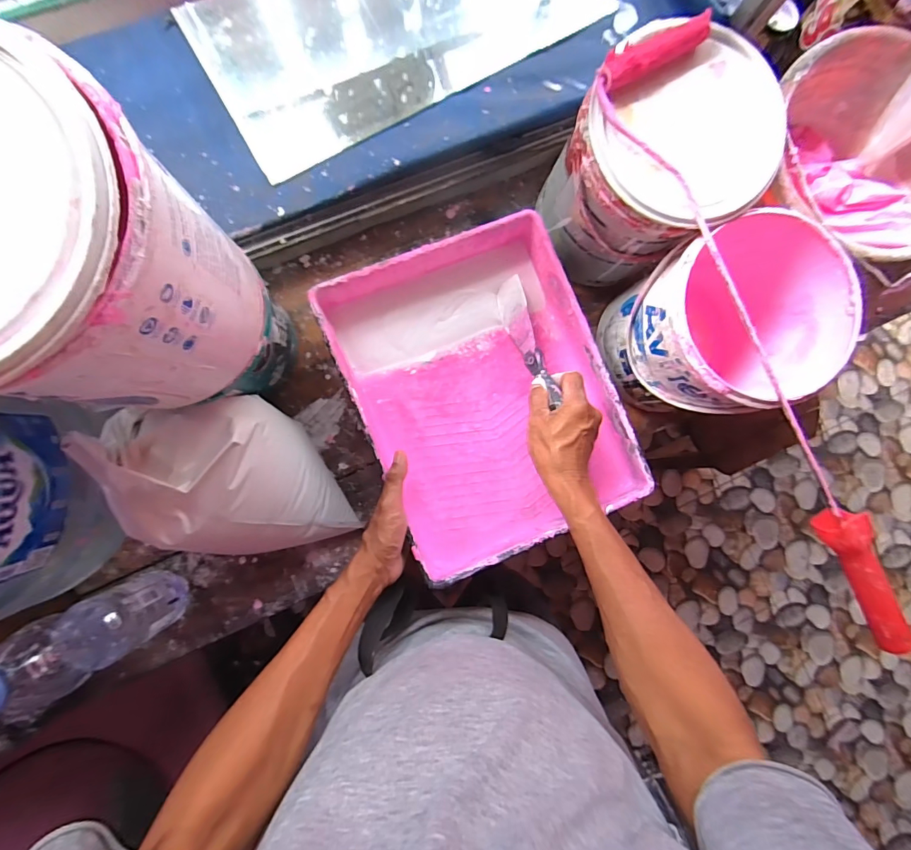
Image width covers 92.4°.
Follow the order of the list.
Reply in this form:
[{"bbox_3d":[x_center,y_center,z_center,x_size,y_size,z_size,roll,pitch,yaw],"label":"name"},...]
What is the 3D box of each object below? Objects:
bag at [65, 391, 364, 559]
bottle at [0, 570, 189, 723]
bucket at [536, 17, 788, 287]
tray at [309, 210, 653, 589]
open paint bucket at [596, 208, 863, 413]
[{"bbox_3d":[-0.237,0.061,0.467,0.210,0.161,0.173,-10,90,-5],"label":"bag"},{"bbox_3d":[-0.339,0.198,0.414,0.053,0.246,0.070,-28,92,-4],"label":"bottle"},{"bbox_3d":[0.201,-0.264,0.460,0.165,0.164,0.165,0,89,-5],"label":"bucket"},{"bbox_3d":[0.033,-0.039,0.514,0.274,0.085,0.343,-22,91,-4],"label":"tray"},{"bbox_3d":[0.284,-0.109,0.480,0.182,0.178,0.167,0,89,-5],"label":"open paint bucket"}]

